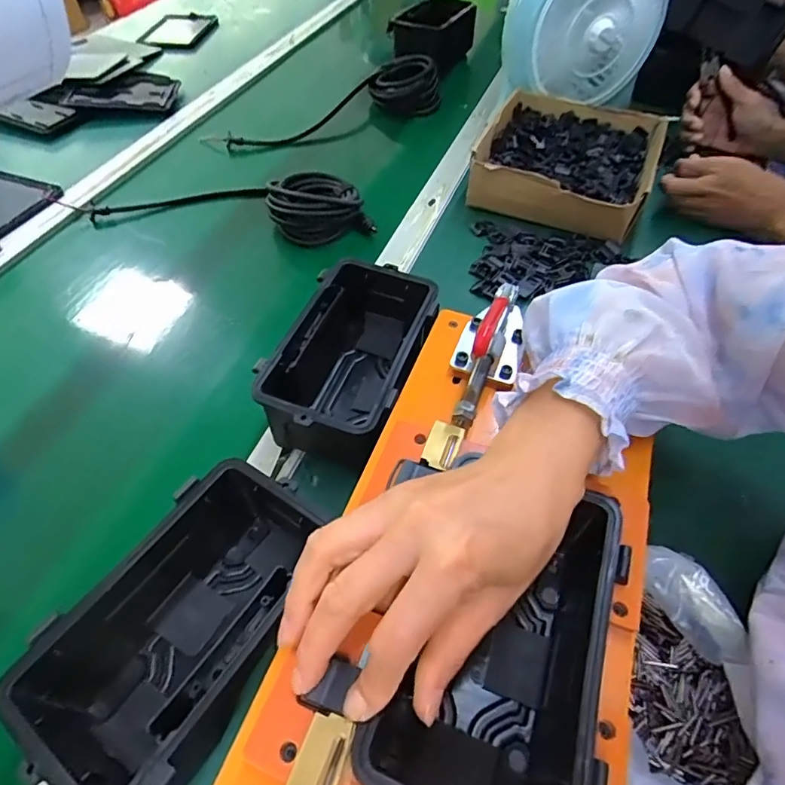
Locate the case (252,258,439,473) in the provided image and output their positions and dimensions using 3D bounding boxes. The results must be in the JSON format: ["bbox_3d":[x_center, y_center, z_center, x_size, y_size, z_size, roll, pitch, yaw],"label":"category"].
[{"bbox_3d":[-0.037,-0.023,0.446,0.121,0.089,0.176,17,55,13],"label":"case"}]

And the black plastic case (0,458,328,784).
[{"bbox_3d":[-0.123,0.140,0.316,0.117,0.081,0.181,23,56,17],"label":"black plastic case"}]

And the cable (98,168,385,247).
[{"bbox_3d":[-0.192,-0.242,0.642,0.335,0.062,0.101,4,53,3],"label":"cable"}]

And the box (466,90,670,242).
[{"bbox_3d":[0.226,-0.304,0.664,0.212,0.061,0.227,19,55,14],"label":"box"}]

